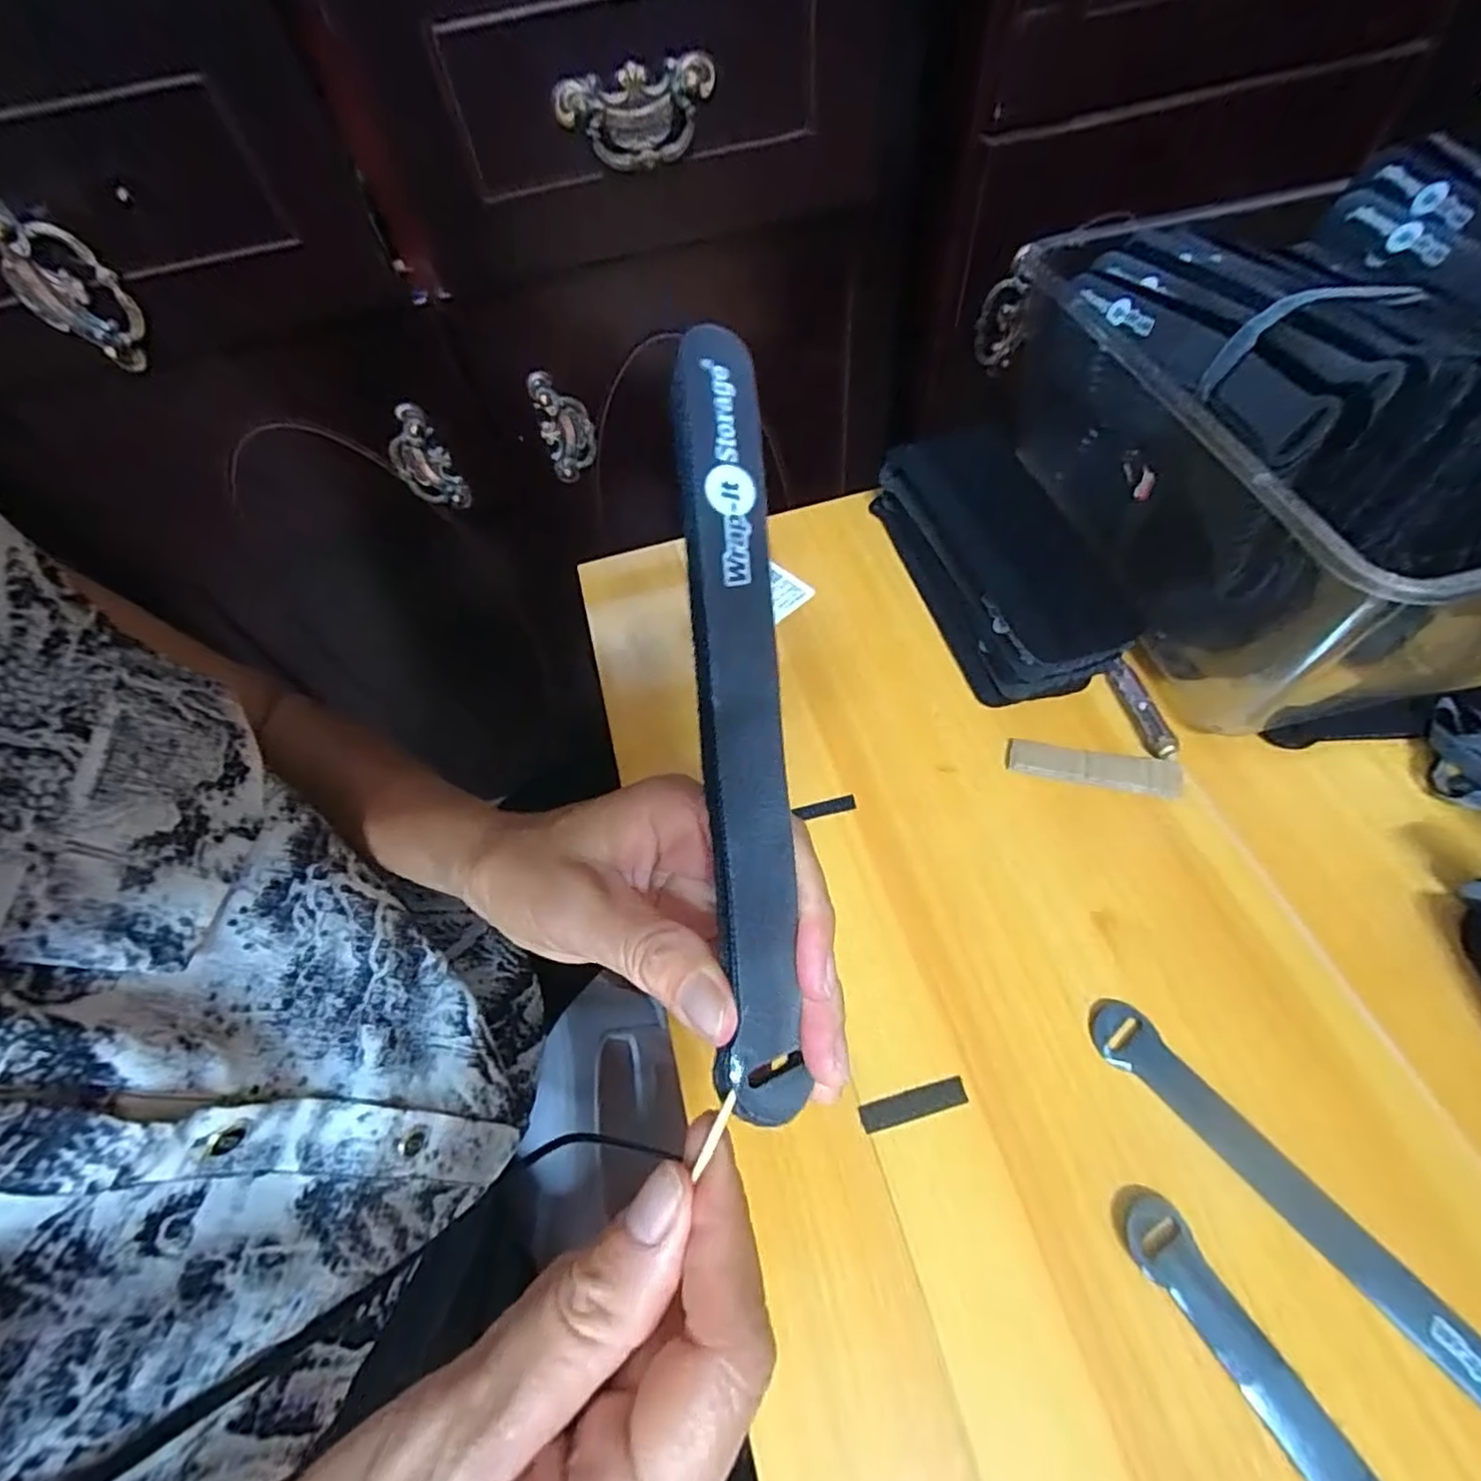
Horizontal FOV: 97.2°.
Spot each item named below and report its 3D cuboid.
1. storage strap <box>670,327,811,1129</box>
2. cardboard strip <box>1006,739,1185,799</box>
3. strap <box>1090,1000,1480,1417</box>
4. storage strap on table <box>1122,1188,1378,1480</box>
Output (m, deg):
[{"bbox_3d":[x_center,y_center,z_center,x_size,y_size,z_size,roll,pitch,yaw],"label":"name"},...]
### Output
[{"bbox_3d":[0.000,-0.004,0.164,0.024,0.005,0.195,-4,90,-22],"label":"storage strap"},{"bbox_3d":[0.195,0.015,0.360,0.088,0.007,0.023,10,60,12],"label":"cardboard strip"},{"bbox_3d":[0.227,0.187,0.251,0.027,0.004,0.199,-38,62,-16],"label":"strap"},{"bbox_3d":[0.205,0.255,0.209,0.023,0.004,0.199,-28,60,-11],"label":"storage strap on table"}]

